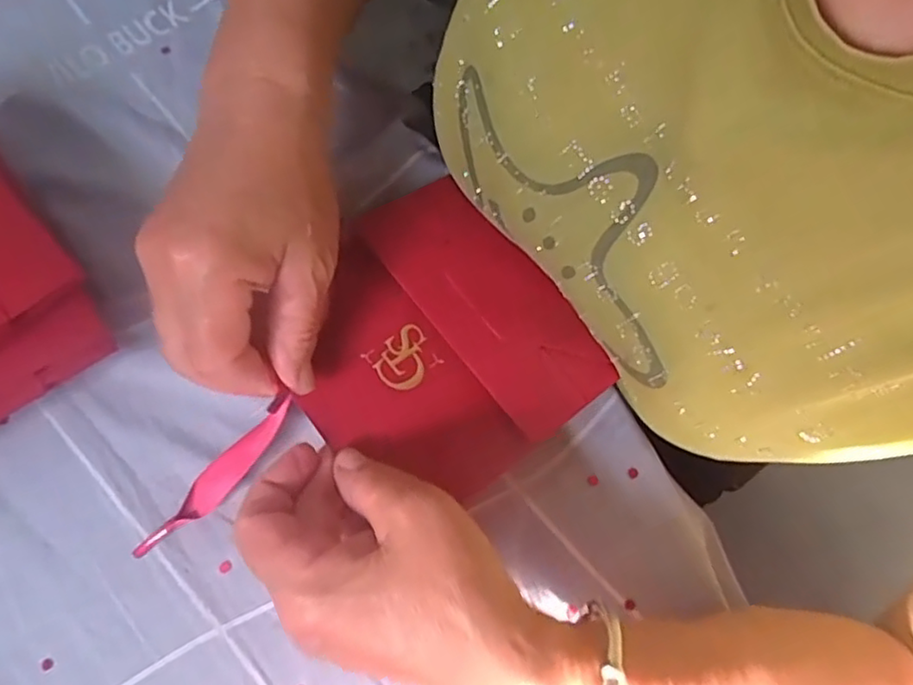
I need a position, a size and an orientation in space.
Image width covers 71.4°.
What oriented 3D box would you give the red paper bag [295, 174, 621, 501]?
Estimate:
[{"bbox_3d":[-0.012,-0.003,0.299,0.125,0.006,0.136,-34,77,-16],"label":"red paper bag"}]

